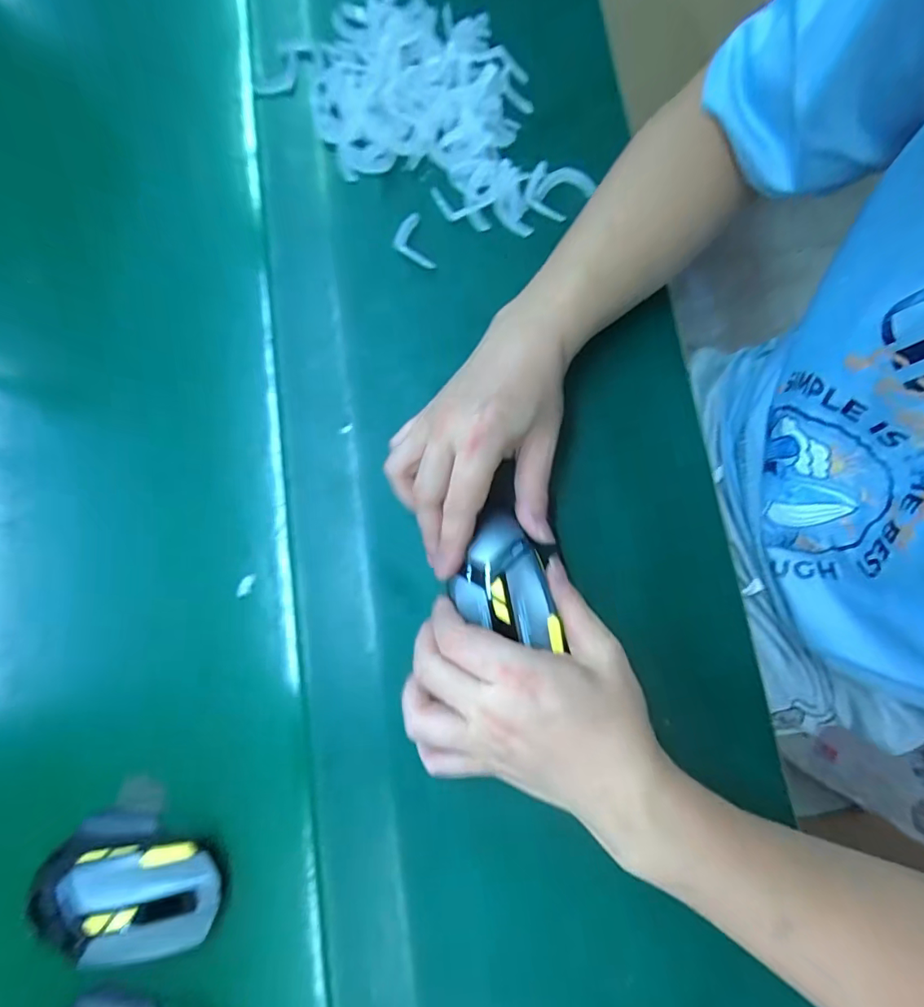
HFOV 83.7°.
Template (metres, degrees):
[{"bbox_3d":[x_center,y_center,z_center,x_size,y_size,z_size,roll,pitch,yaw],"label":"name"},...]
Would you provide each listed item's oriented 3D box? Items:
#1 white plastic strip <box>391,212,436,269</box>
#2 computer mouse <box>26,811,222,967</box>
[{"bbox_3d":[-0.038,-0.196,0.391,0.025,0.005,0.044,-19,92,2],"label":"white plastic strip"},{"bbox_3d":[-0.202,0.228,0.307,0.112,0.034,0.072,3,79,1],"label":"computer mouse"}]

